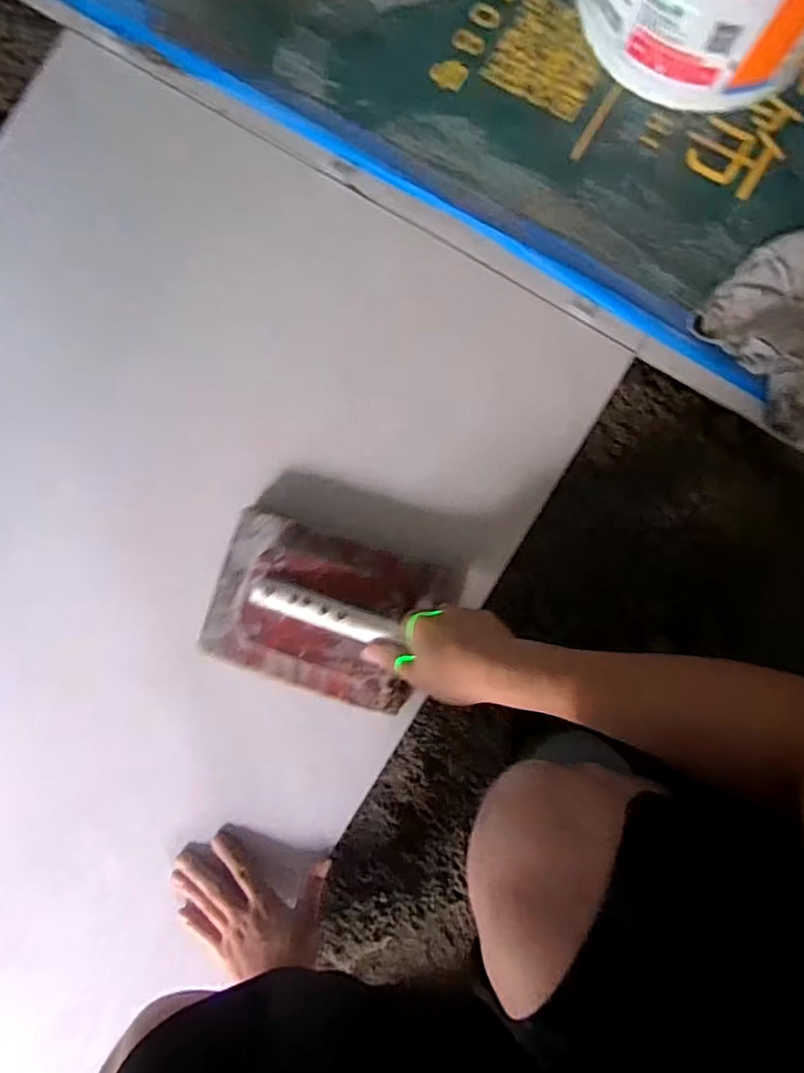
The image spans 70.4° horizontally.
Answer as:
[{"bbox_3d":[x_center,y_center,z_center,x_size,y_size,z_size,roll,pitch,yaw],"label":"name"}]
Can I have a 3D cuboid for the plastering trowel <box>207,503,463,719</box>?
[{"bbox_3d":[-0.080,0.076,0.572,0.221,0.076,0.159,18,89,3],"label":"plastering trowel"}]

